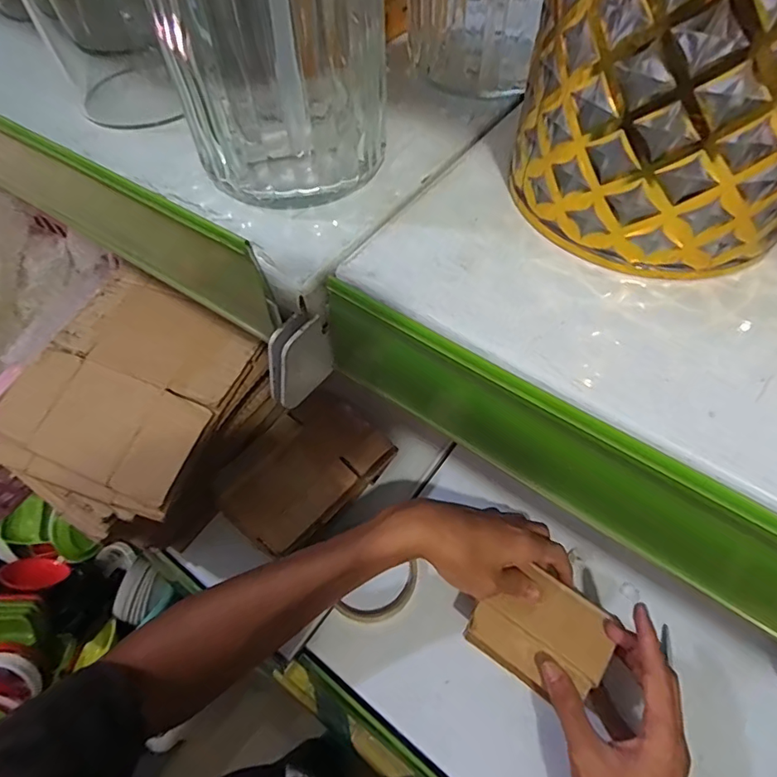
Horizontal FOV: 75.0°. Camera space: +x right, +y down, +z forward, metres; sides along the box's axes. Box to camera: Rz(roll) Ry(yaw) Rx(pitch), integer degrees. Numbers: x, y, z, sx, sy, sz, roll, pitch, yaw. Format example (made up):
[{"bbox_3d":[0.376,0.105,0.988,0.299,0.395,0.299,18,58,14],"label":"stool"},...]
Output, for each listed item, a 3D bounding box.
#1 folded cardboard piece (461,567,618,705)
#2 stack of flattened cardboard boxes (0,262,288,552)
[{"bbox_3d":[0.119,0.186,0.388,0.096,0.010,0.076,31,64,20],"label":"folded cardboard piece"},{"bbox_3d":[-0.199,0.025,0.434,0.160,0.126,0.183,22,69,13],"label":"stack of flattened cardboard boxes"}]

